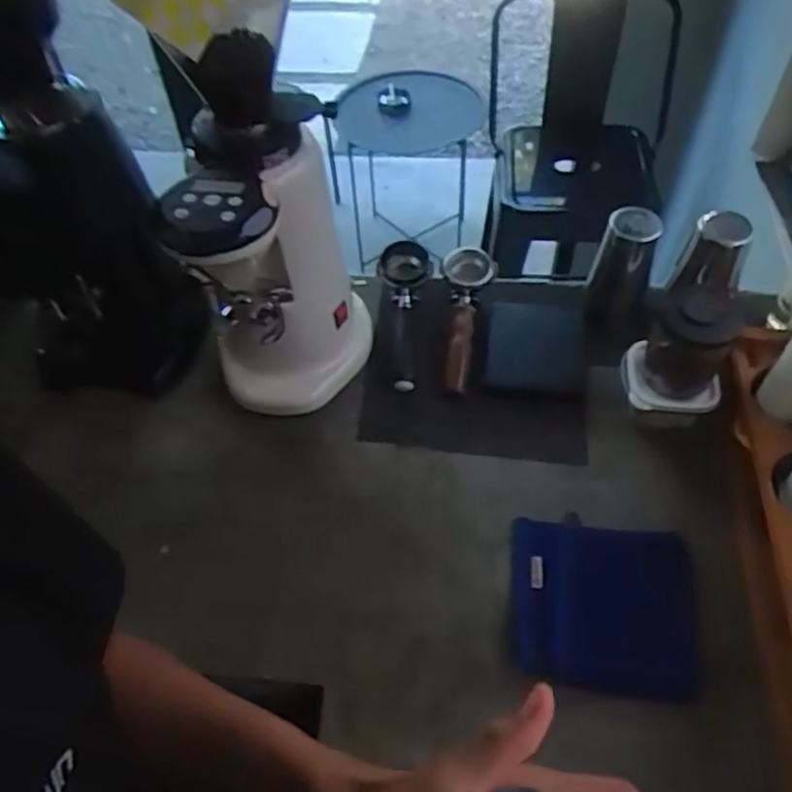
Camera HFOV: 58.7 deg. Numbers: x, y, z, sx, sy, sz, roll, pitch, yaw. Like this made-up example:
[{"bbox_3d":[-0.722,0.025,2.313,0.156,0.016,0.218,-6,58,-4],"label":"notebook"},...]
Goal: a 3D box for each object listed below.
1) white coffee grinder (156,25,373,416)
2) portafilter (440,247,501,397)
[{"bbox_3d":[-0.138,-0.142,0.791,0.159,0.408,0.208,2,53,4],"label":"white coffee grinder"},{"bbox_3d":[0.094,-0.109,0.972,0.071,0.051,0.234,6,54,7],"label":"portafilter"}]

